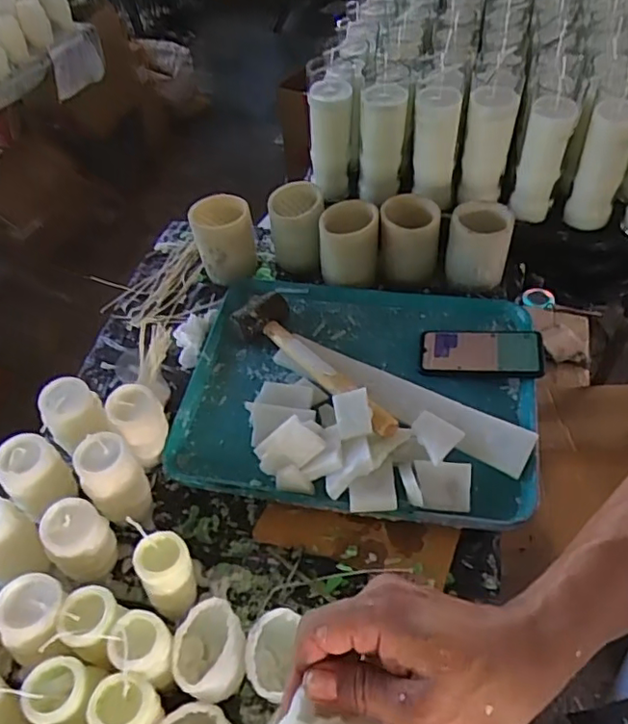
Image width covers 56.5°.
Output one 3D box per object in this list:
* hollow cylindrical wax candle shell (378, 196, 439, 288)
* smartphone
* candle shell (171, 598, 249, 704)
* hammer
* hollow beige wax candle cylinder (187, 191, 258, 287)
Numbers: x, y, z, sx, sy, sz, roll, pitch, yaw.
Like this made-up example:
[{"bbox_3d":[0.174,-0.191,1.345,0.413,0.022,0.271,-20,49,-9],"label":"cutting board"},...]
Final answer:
[{"bbox_3d":[0.142,-0.183,0.877,0.085,0.105,0.080,2,52,6],"label":"hollow cylindrical wax candle shell"},{"bbox_3d":[0.223,-0.015,0.785,0.156,0.013,0.075,1,54,16],"label":"smartphone"},{"bbox_3d":[-0.097,0.278,0.561,0.064,0.060,0.082,-18,52,-10],"label":"candle shell"},{"bbox_3d":[0.010,0.001,0.781,0.078,0.050,0.289,-38,58,-23],"label":"hammer"},{"bbox_3d":[-0.142,-0.191,0.942,0.095,0.126,0.076,-12,51,-5],"label":"hollow beige wax candle cylinder"}]

